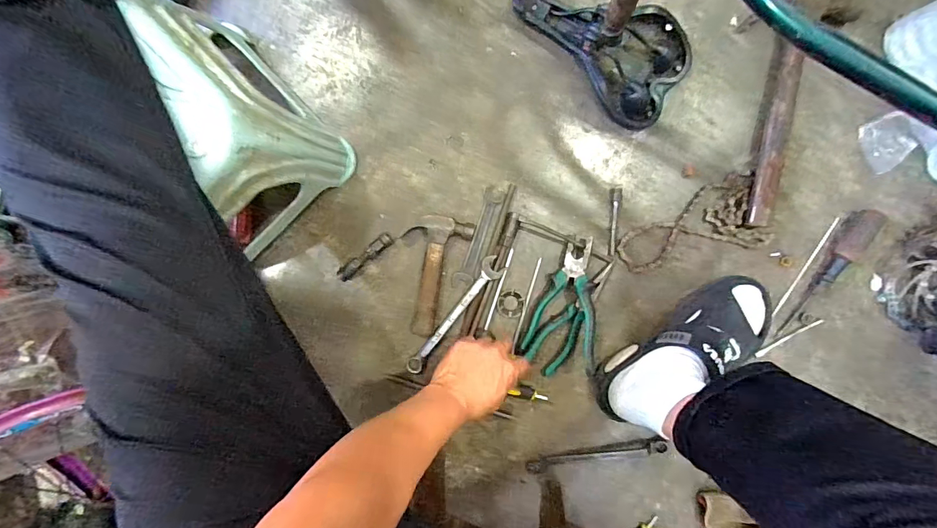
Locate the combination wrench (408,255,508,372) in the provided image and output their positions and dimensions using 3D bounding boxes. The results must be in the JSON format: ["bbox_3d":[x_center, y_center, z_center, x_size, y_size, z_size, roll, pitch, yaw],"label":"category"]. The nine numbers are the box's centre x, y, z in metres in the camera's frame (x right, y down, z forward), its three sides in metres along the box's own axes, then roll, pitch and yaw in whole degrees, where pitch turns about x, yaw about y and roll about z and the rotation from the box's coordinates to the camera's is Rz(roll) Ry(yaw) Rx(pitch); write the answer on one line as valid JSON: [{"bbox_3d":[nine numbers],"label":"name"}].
[{"bbox_3d":[-0.020,0.080,0.651,0.035,0.012,0.211,37,97,-2],"label":"combination wrench"}]

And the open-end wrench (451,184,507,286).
[{"bbox_3d":[0.016,-0.035,0.643,0.032,0.008,0.149,21,97,0],"label":"open-end wrench"}]

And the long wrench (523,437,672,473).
[{"bbox_3d":[0.193,0.286,0.667,0.209,0.015,0.025,-9,96,3],"label":"long wrench"}]

